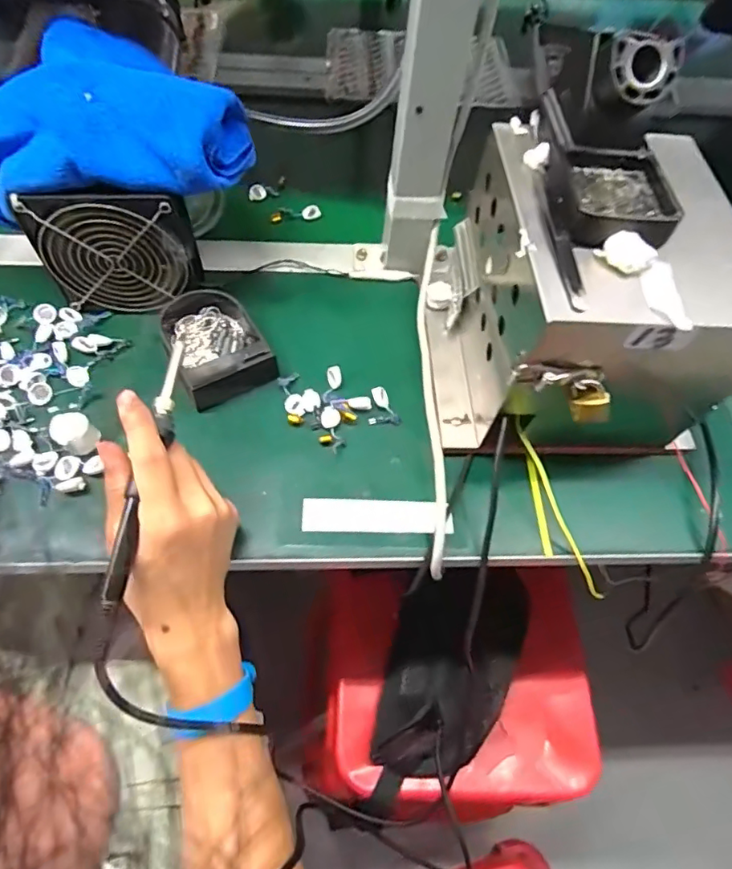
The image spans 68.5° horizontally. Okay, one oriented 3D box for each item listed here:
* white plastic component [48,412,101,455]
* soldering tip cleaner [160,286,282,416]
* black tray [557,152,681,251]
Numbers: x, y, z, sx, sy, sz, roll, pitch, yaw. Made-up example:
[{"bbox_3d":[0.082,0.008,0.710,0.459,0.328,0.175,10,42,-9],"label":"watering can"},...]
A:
[{"bbox_3d":[-0.226,-0.001,0.417,0.033,0.018,0.027,35,63,15],"label":"white plastic component"},{"bbox_3d":[-0.129,-0.084,0.466,0.076,0.033,0.113,-24,64,-17],"label":"soldering tip cleaner"},{"bbox_3d":[0.163,-0.155,0.354,0.068,0.017,0.077,3,59,-3],"label":"black tray"}]

